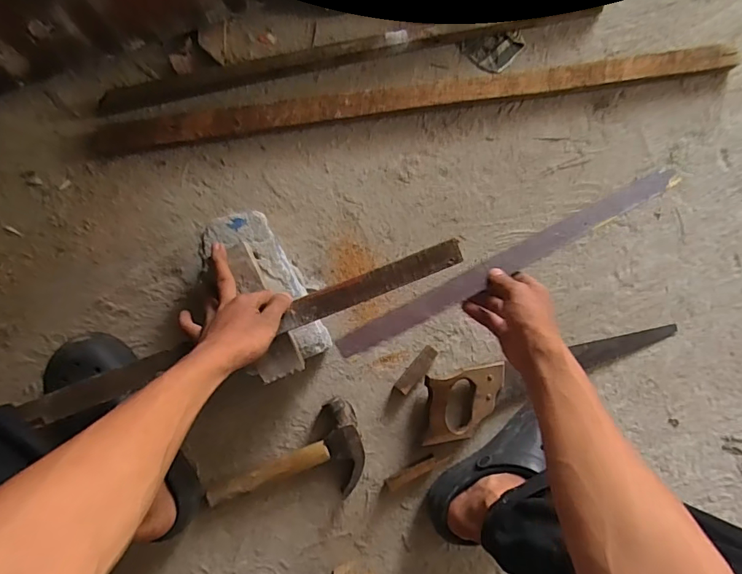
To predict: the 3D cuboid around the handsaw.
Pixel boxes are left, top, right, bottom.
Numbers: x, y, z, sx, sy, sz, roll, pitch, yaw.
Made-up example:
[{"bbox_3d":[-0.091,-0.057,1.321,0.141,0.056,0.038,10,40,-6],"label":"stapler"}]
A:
[{"bbox_3d":[0.275,0.140,0.671,0.411,0.033,0.093,-10,86,-6],"label":"handsaw"}]

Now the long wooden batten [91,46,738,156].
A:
[{"bbox_3d":[0.095,-0.295,0.690,0.969,0.033,0.049,-10,86,-6],"label":"long wooden batten"}]

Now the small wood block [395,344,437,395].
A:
[{"bbox_3d":[0.066,0.120,0.658,0.021,0.014,0.077,39,83,-1],"label":"small wood block"}]

